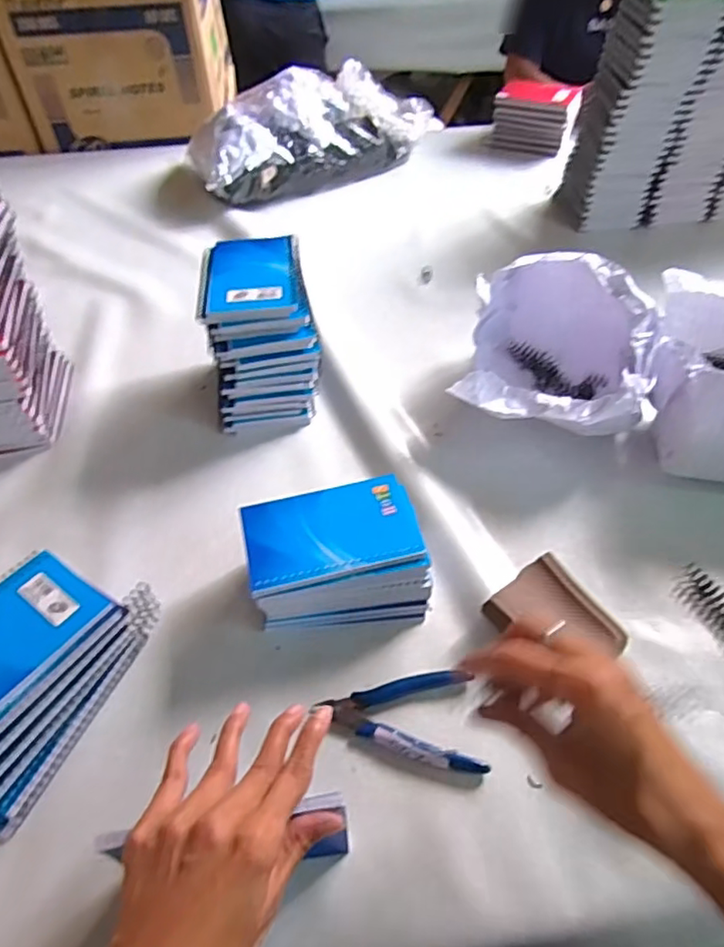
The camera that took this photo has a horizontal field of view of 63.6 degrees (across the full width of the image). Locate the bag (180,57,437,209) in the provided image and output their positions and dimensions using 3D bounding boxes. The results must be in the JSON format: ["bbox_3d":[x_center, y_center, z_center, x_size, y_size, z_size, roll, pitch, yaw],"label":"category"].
[{"bbox_3d":[-0.077,-0.585,0.998,0.435,0.135,0.178,-22,51,-18],"label":"bag"}]

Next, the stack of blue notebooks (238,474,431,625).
[{"bbox_3d":[-0.021,0.071,0.467,0.134,0.069,0.106,-9,48,-8],"label":"stack of blue notebooks"}]

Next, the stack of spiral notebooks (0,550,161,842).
[{"bbox_3d":[-0.247,0.141,0.411,0.117,0.069,0.168,19,51,17],"label":"stack of spiral notebooks"}]

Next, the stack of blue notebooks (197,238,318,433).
[{"bbox_3d":[-0.101,-0.144,0.607,0.105,0.139,0.135,-6,48,-4],"label":"stack of blue notebooks"}]

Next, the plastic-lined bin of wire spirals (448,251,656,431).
[{"bbox_3d":[0.203,-0.129,0.596,0.180,0.128,0.216,15,50,14],"label":"plastic-lined bin of wire spirals"}]

